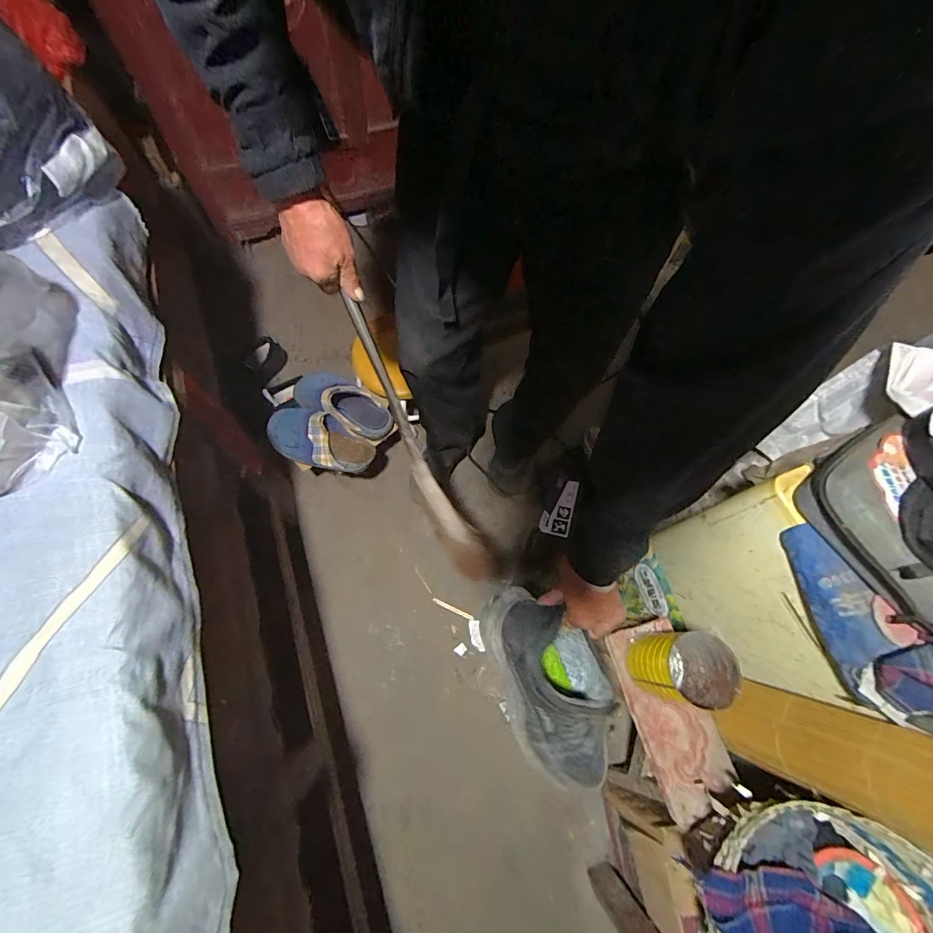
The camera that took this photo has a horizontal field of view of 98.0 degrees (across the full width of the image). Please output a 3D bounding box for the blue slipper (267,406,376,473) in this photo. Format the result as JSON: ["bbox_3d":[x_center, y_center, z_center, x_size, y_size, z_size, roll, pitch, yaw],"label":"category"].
[{"bbox_3d":[-0.364,-0.065,0.960,0.262,0.065,0.122,20,69,6],"label":"blue slipper"}]

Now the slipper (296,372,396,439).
[{"bbox_3d":[-0.313,-0.155,0.982,0.268,0.070,0.120,22,69,6],"label":"slipper"}]

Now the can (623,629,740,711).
[{"bbox_3d":[0.326,0.308,0.631,0.103,0.145,0.099,1,68,-2],"label":"can"}]

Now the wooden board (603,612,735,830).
[{"bbox_3d":[0.336,0.407,0.670,0.122,0.028,0.270,-15,69,-8],"label":"wooden board"}]

